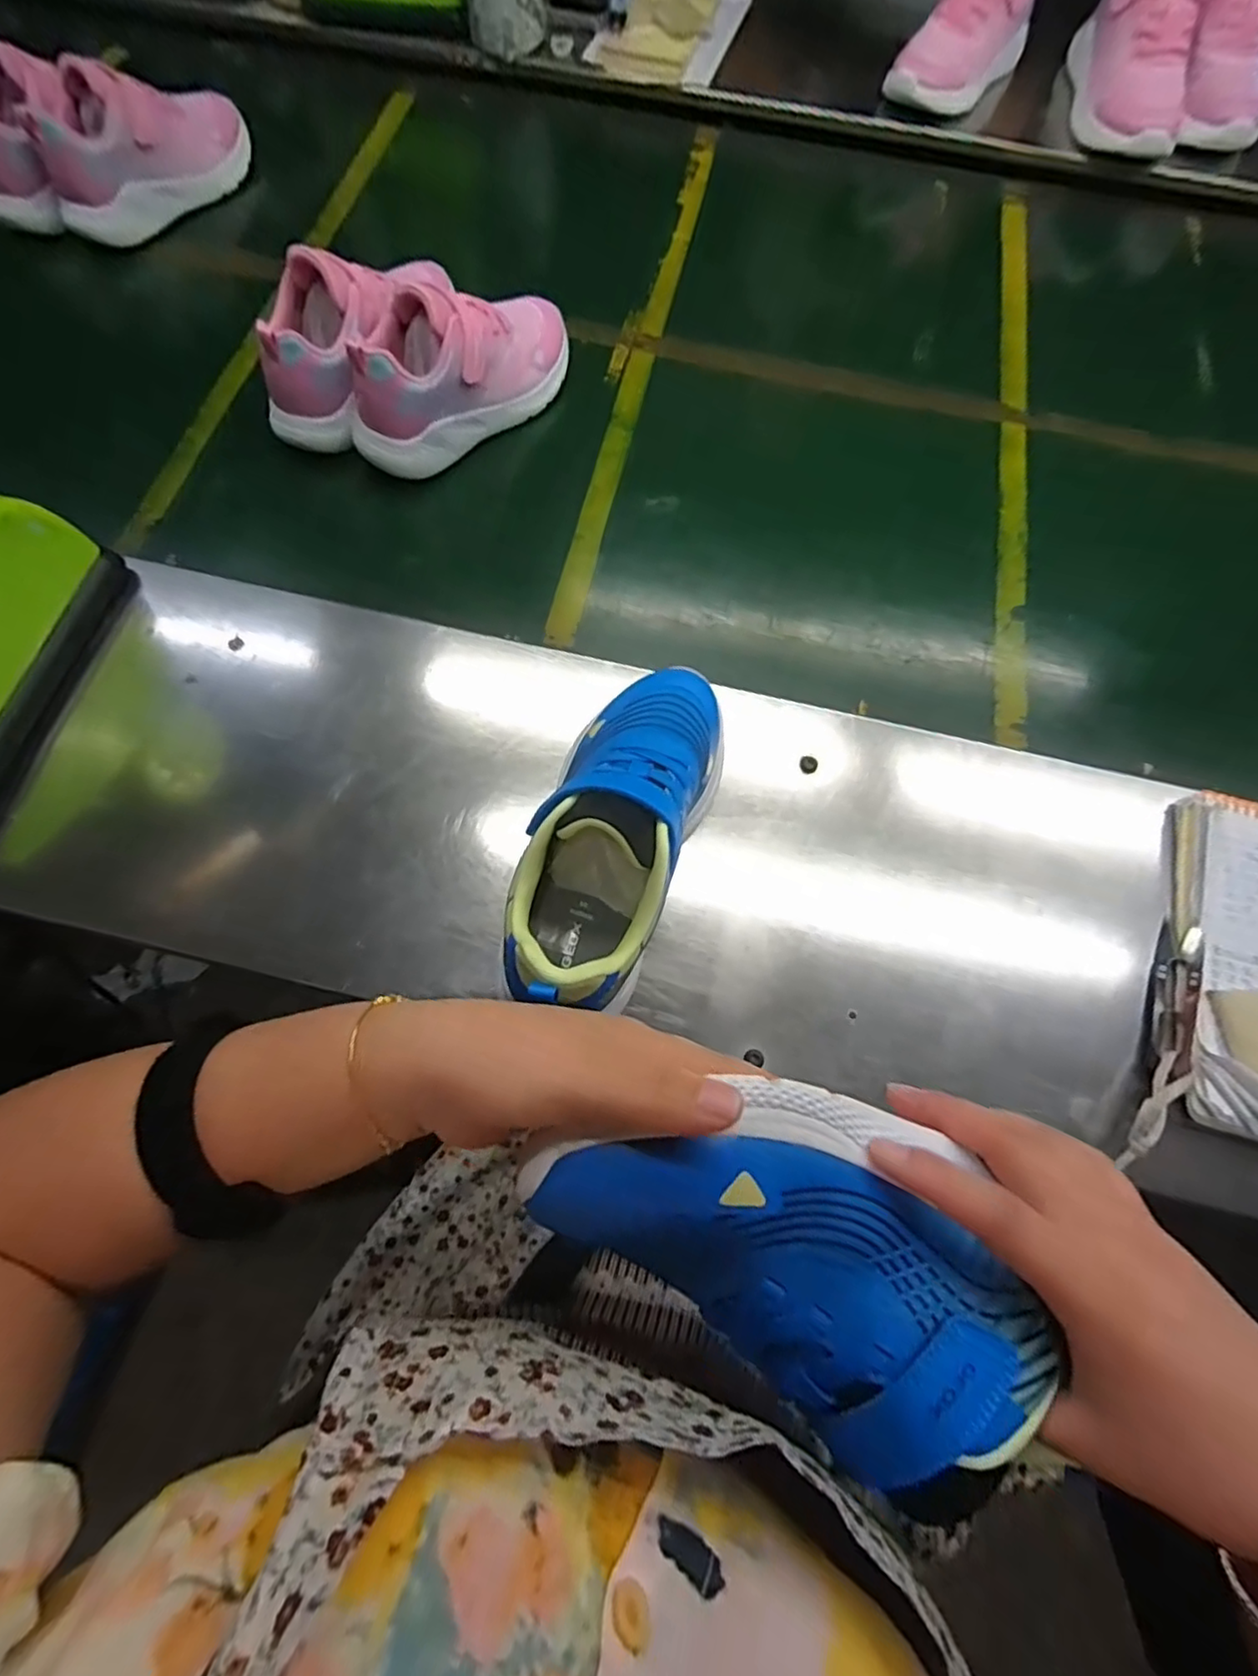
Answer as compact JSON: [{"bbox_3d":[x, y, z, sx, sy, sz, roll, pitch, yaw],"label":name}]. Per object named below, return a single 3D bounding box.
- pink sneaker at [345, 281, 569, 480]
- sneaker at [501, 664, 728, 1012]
[{"bbox_3d":[-0.135,-0.389,0.534,0.208,0.113,0.064,-42,76,-13],"label":"pink sneaker"},{"bbox_3d":[0.002,-0.012,0.370,0.071,0.104,0.219,22,73,8],"label":"sneaker"}]

